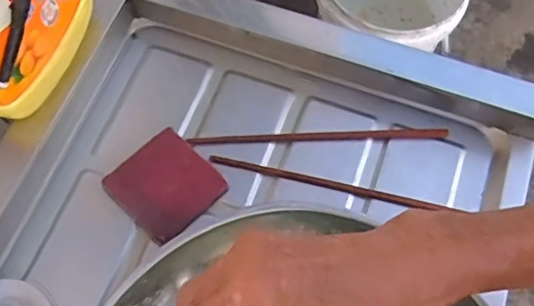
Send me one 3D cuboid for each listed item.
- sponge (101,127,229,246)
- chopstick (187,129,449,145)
[{"bbox_3d":[-0.094,0.030,0.520,0.085,0.024,0.089,-42,74,-16],"label":"sponge"},{"bbox_3d":[0.050,-0.016,0.539,0.246,0.010,0.010,-1,68,-1],"label":"chopstick"}]

